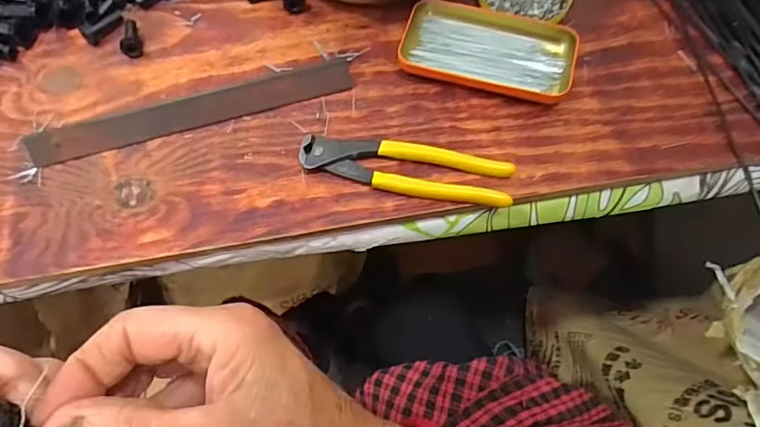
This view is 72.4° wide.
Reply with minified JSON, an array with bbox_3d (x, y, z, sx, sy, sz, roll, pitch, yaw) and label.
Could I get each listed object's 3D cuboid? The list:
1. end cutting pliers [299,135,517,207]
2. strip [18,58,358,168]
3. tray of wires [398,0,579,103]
[{"bbox_3d":[0.021,-0.035,0.404,0.161,0.016,0.038,11,67,6],"label":"end cutting pliers"},{"bbox_3d":[-0.155,-0.089,0.436,0.263,0.006,0.037,-15,70,-6],"label":"strip"},{"bbox_3d":[0.094,-0.146,0.447,0.143,0.019,0.081,13,68,7],"label":"tray of wires"}]

